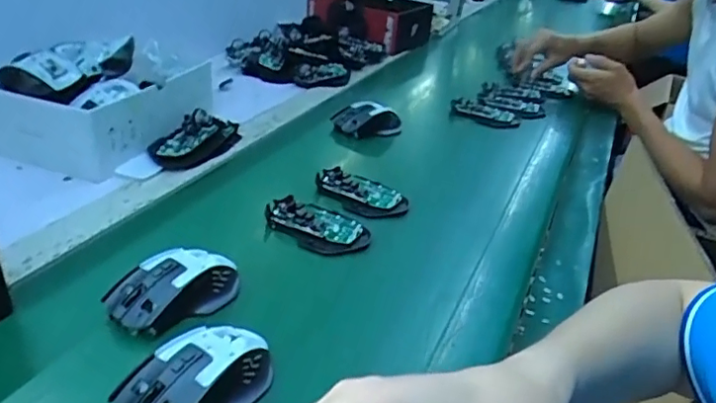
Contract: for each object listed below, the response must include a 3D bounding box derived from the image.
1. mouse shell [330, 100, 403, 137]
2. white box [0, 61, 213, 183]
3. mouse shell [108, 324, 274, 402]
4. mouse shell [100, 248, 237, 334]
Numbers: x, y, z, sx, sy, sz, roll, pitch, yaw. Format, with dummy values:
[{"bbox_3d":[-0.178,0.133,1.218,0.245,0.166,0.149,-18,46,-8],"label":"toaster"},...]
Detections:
[{"bbox_3d":[0.015,-0.128,0.880,0.109,0.037,0.078,-1,32,-5],"label":"mouse shell"},{"bbox_3d":[-0.346,-0.138,0.772,0.206,0.088,0.251,14,34,18],"label":"white box"},{"bbox_3d":[-0.110,0.120,0.400,0.066,0.034,0.115,26,39,33],"label":"mouse shell"},{"bbox_3d":[-0.153,0.073,0.486,0.114,0.039,0.063,-23,40,-34],"label":"mouse shell"}]

